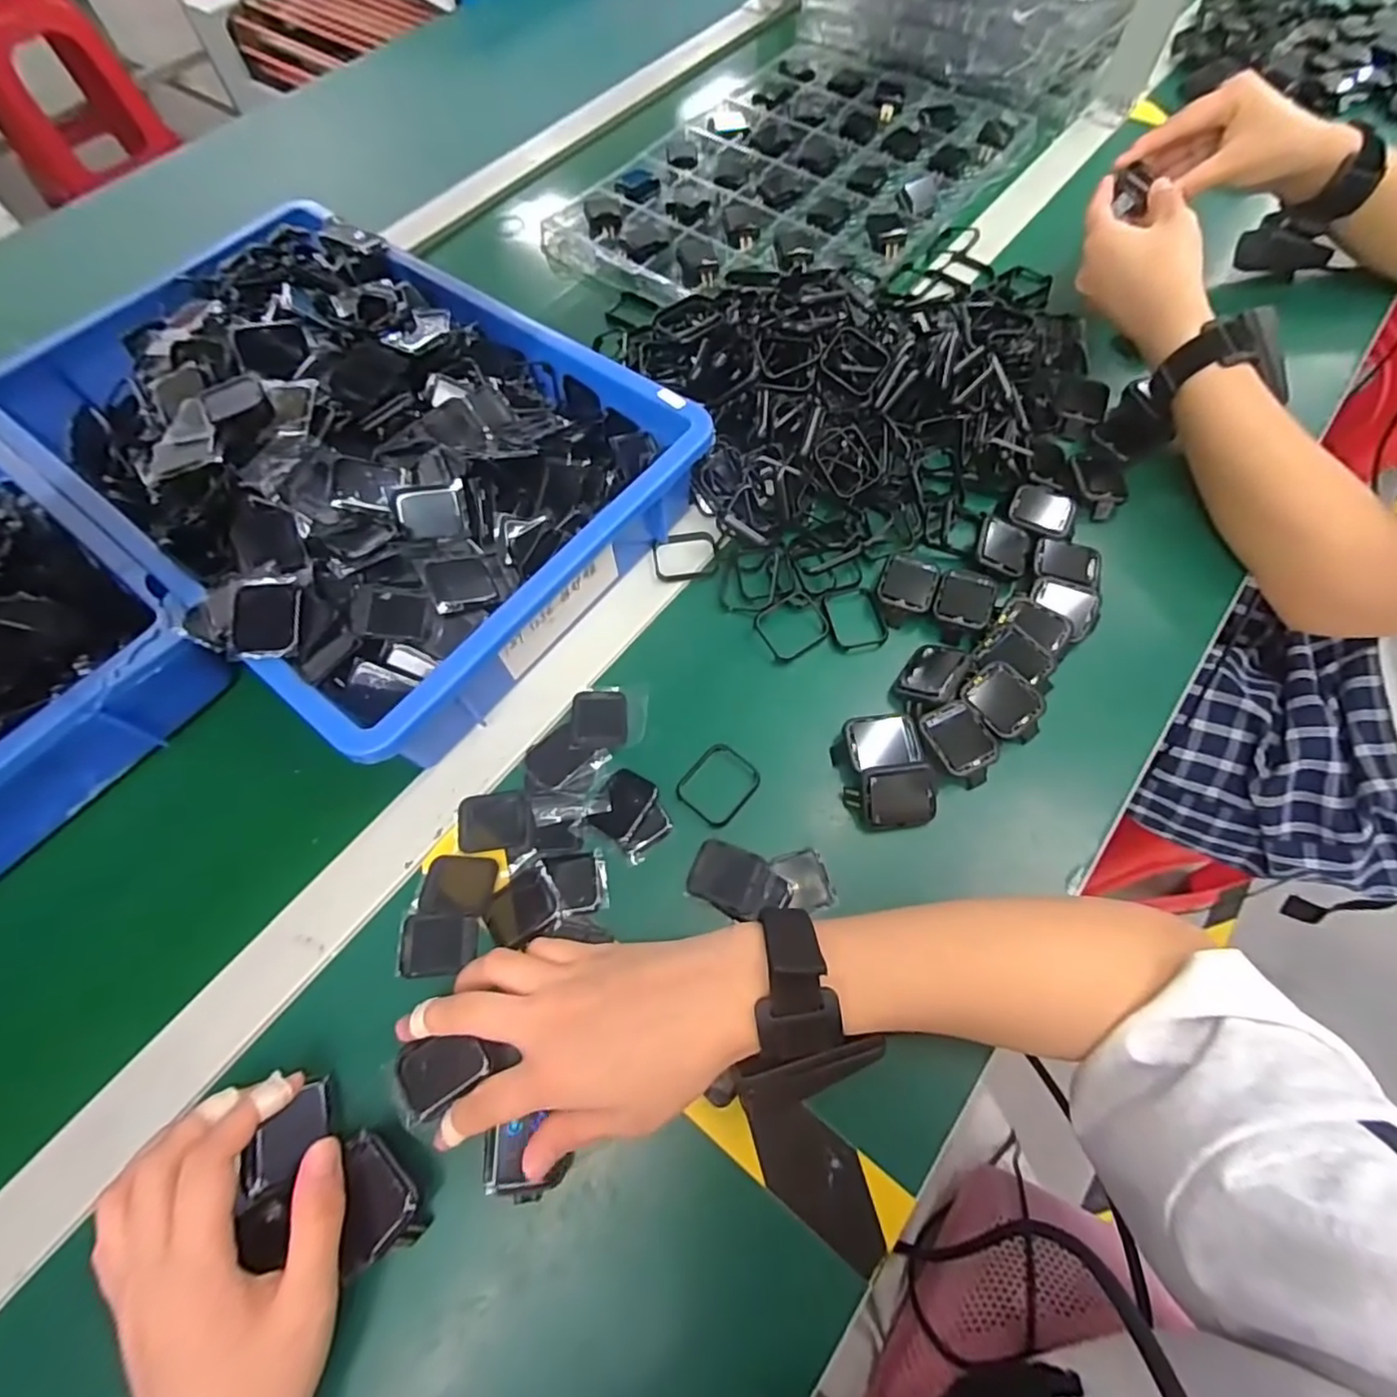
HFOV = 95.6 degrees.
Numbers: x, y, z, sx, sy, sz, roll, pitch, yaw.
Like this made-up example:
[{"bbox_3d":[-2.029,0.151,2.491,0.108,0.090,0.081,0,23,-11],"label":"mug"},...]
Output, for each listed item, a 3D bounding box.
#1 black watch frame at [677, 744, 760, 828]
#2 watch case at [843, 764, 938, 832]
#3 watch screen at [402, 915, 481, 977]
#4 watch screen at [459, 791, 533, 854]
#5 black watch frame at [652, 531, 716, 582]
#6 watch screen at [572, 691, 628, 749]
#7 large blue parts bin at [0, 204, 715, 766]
[{"bbox_3d":[0.012,0.050,0.374,0.039,0.004,0.045,37,72,15],"label":"black watch frame"},{"bbox_3d":[0.112,0.056,0.363,0.052,0.015,0.037,-5,96,-2],"label":"watch case"},{"bbox_3d":[-0.140,0.133,0.343,0.041,0.005,0.030,-7,66,-2],"label":"watch screen"},{"bbox_3d":[-0.119,0.071,0.368,0.041,0.004,0.033,-8,66,-3],"label":"watch screen"},{"bbox_3d":[-0.009,-0.100,0.443,0.045,0.005,0.036,-6,66,-2],"label":"black watch frame"},{"bbox_3d":[-0.061,0.012,0.390,0.033,0.004,0.039,-6,66,-2],"label":"watch screen"},{"bbox_3d":[-0.248,-0.178,0.430,0.418,0.096,0.283,34,71,14],"label":"large blue parts bin"}]

